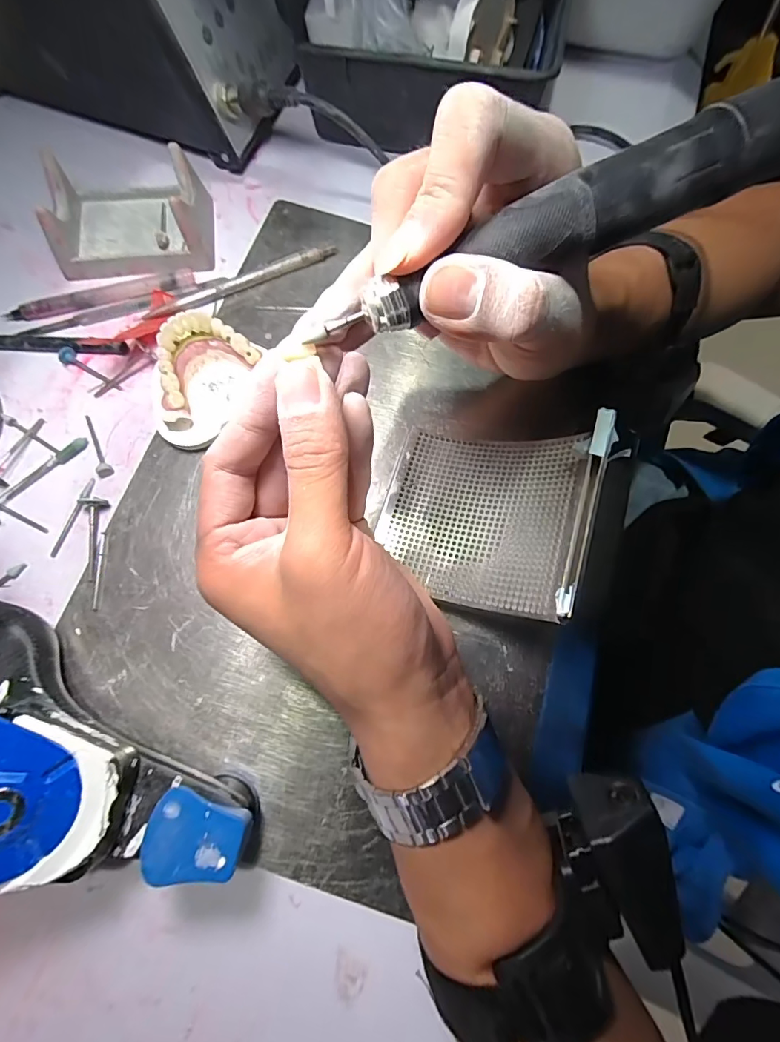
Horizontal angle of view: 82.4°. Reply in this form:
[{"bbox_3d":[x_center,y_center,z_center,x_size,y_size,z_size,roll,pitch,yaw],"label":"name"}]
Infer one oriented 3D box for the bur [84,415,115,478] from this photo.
[{"bbox_3d":[-0.181,-0.046,0.270,0.009,0.007,0.044,-27,78,-9],"label":"bur"}]

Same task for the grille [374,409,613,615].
[{"bbox_3d":[0.046,-0.007,0.232,0.096,0.076,0.095,17,75,3],"label":"grille"}]

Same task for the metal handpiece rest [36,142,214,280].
[{"bbox_3d":[-0.172,-0.204,0.295,0.095,0.040,0.065,-4,75,-3],"label":"metal handpiece rest"}]

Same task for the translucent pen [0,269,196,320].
[{"bbox_3d":[-0.192,-0.150,0.295,0.120,0.005,0.010,-17,76,-7],"label":"translucent pen"}]

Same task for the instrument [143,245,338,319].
[{"bbox_3d":[-0.100,-0.163,0.304,0.135,0.008,0.010,-25,77,-8],"label":"instrument"}]

